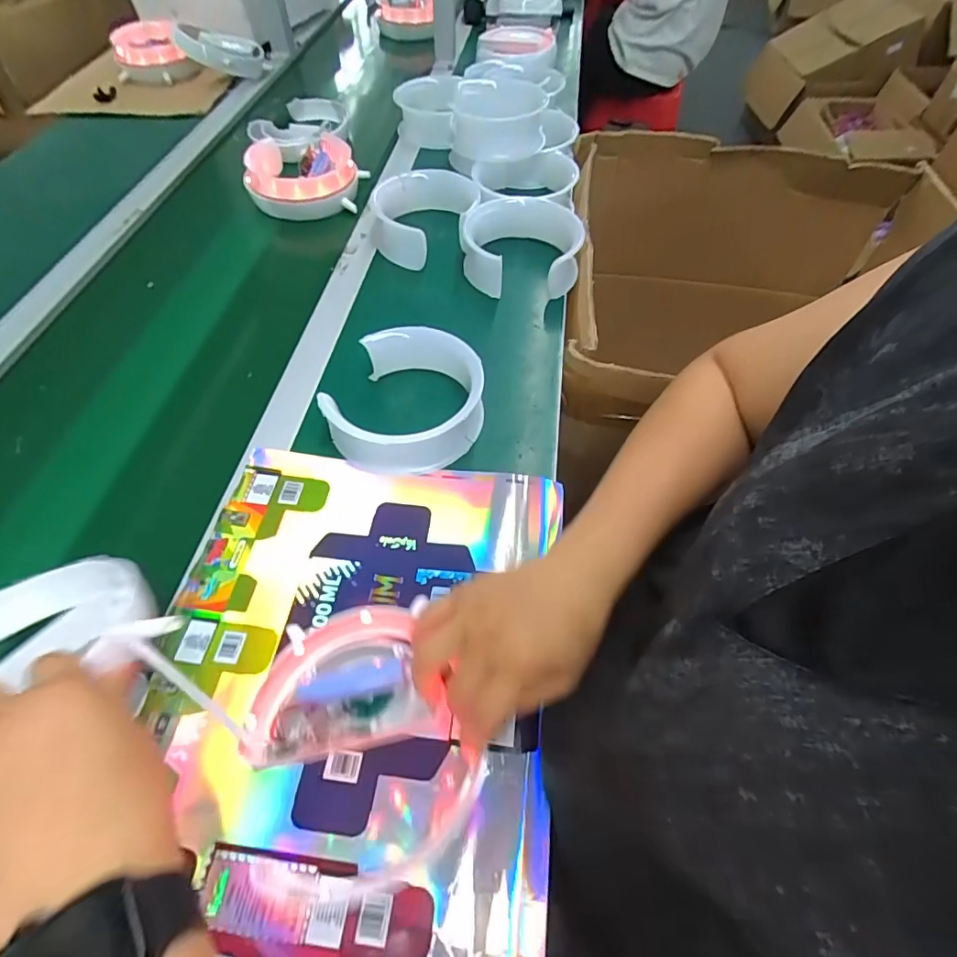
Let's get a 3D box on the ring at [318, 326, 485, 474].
[{"bbox_3d":[-0.062,-0.072,0.484,0.129,0.060,0.138,0,56,0],"label":"ring"}]

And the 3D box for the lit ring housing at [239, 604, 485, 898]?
[{"bbox_3d":[-0.075,0.160,0.323,0.134,0.039,0.161,-11,56,-7],"label":"lit ring housing"}]

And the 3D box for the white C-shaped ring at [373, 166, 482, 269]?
[{"bbox_3d":[-0.069,-0.335,0.665,0.134,0.054,0.137,0,56,0],"label":"white C-shaped ring"}]

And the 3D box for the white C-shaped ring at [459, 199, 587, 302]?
[{"bbox_3d":[0.052,-0.280,0.625,0.147,0.058,0.130,1,56,1],"label":"white C-shaped ring"}]

